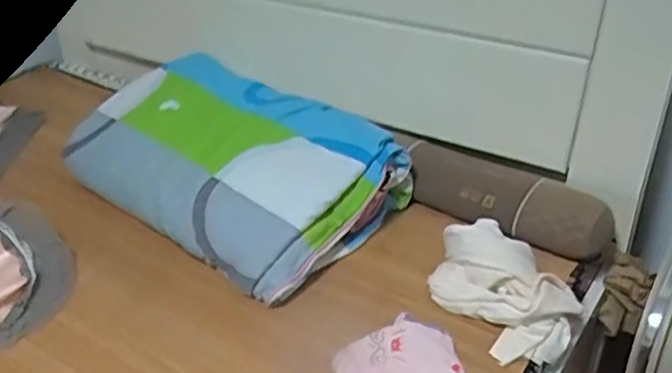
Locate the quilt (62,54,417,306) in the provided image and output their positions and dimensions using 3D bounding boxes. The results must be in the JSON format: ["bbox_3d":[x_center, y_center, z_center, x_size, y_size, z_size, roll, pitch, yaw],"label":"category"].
[{"bbox_3d":[-0.203,-0.060,1.269,0.581,0.167,0.376,26,42,38],"label":"quilt"}]

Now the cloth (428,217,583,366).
[{"bbox_3d":[0.239,0.144,1.008,0.168,0.074,0.227,-28,40,-33],"label":"cloth"}]

